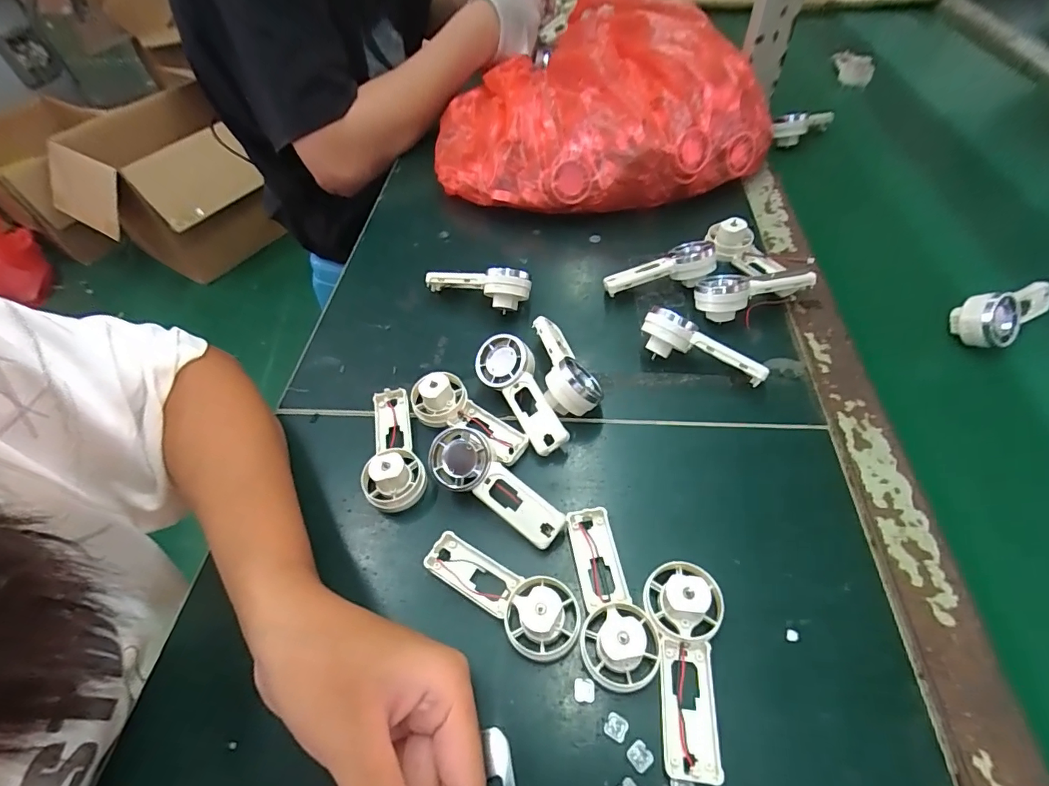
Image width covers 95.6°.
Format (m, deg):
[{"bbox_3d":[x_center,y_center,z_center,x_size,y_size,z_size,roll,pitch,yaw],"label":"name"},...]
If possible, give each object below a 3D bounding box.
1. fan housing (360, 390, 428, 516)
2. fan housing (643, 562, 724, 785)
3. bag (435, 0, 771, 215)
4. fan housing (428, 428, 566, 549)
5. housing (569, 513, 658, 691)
[{"bbox_3d":[-0.092,0.035,0.322,0.039,0.029,0.094,-15,52,-7],"label":"fan housing"},{"bbox_3d":[0.081,0.132,0.233,0.037,0.020,0.091,2,65,7],"label":"fan housing"},{"bbox_3d":[0.065,-0.303,0.513,0.318,0.133,0.249,-11,52,-4],"label":"bag"},{"bbox_3d":[-0.018,0.059,0.294,0.092,0.031,0.034,29,60,25],"label":"fan housing"},{"bbox_3d":[0.046,0.105,0.256,0.038,0.029,0.091,-5,52,1],"label":"housing"}]

